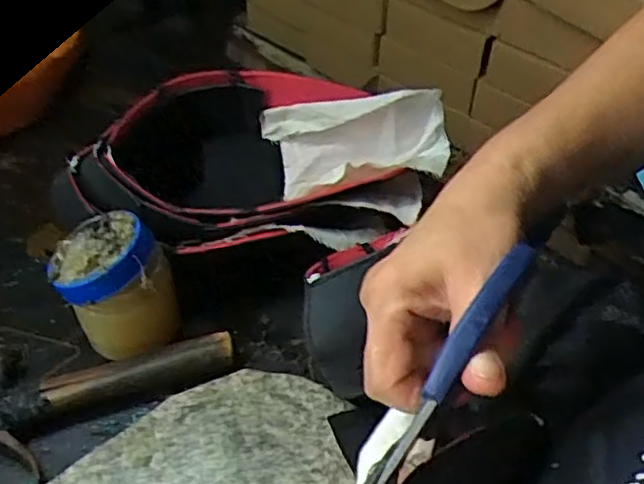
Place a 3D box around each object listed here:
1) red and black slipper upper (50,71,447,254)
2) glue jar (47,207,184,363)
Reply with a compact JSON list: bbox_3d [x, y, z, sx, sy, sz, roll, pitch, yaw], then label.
[{"bbox_3d":[-0.057,-0.058,0.574,0.328,0.115,0.143,-7,45,-8],"label":"red and black slipper upper"},{"bbox_3d":[-0.155,0.039,0.502,0.080,0.112,0.074,-13,46,-14],"label":"glue jar"}]

